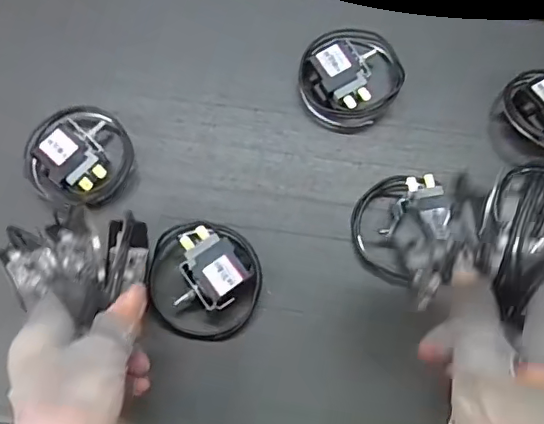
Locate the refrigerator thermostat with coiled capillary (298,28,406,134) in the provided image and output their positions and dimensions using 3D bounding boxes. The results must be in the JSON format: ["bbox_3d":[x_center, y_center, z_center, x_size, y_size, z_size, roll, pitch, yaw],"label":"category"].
[{"bbox_3d":[0.065,-0.113,0.466,0.079,0.027,0.084,30,75,8],"label":"refrigerator thermostat with coiled capillary"}]

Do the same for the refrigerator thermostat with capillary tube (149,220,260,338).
[{"bbox_3d":[-0.050,0.051,0.419,0.081,0.032,0.083,0,73,-1],"label":"refrigerator thermostat with capillary tube"}]

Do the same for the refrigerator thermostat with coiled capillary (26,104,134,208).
[{"bbox_3d":[-0.152,-0.045,0.444,0.079,0.030,0.078,0,73,-1],"label":"refrigerator thermostat with coiled capillary"}]

